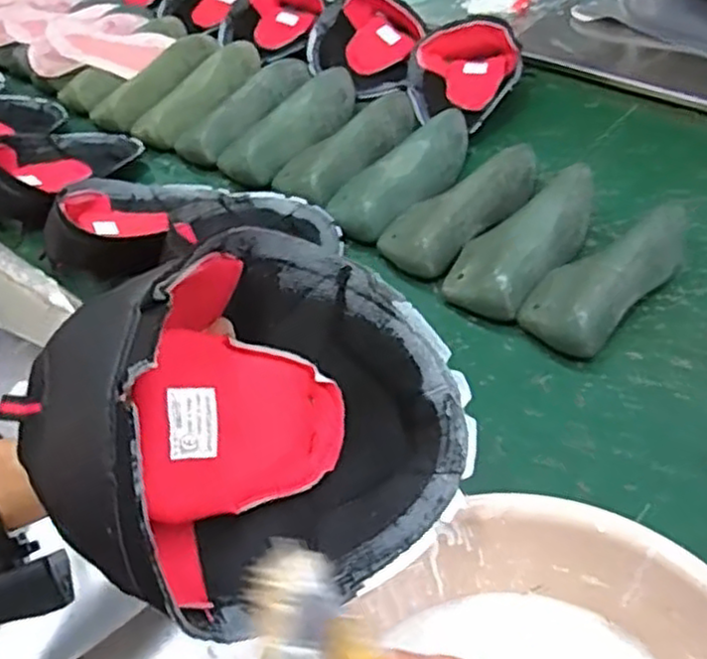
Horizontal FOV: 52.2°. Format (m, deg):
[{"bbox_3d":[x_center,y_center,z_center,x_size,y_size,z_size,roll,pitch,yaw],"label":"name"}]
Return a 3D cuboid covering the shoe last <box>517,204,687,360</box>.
[{"bbox_3d":[0.280,-0.067,0.794,0.099,0.069,0.233,33,58,31],"label":"shoe last"}]

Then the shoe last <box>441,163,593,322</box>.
[{"bbox_3d":[0.204,-0.110,0.838,0.104,0.073,0.231,33,58,31],"label":"shoe last"}]

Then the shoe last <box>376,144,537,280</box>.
[{"bbox_3d":[0.138,-0.156,0.887,0.243,0.074,0.096,-34,52,-24],"label":"shoe last"}]

